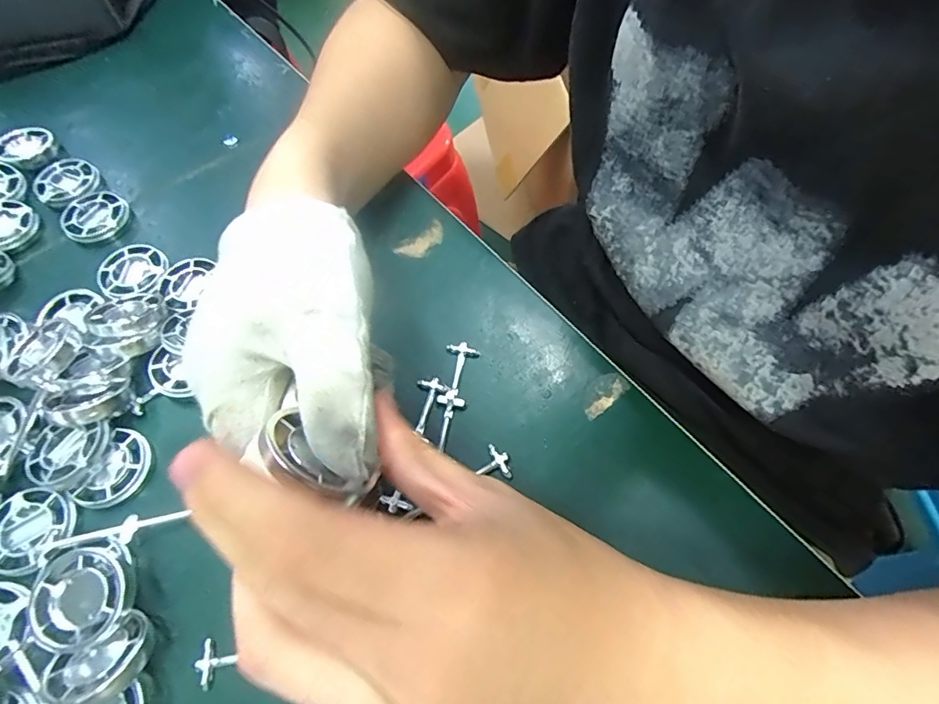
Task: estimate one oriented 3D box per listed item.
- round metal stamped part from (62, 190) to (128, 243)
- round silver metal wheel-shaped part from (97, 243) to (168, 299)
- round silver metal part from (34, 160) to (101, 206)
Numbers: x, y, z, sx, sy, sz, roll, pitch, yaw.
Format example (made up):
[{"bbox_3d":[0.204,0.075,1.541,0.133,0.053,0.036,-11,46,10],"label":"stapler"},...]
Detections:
[{"bbox_3d":[-0.245,-0.089,0.326,0.038,0.006,0.038,-1,64,1],"label":"round metal stamped part"},{"bbox_3d":[-0.204,-0.049,0.301,0.043,0.007,0.038,25,67,13],"label":"round silver metal wheel-shaped part"},{"bbox_3d":[-0.274,-0.115,0.341,0.043,0.005,0.040,-1,64,1],"label":"round silver metal part"}]

